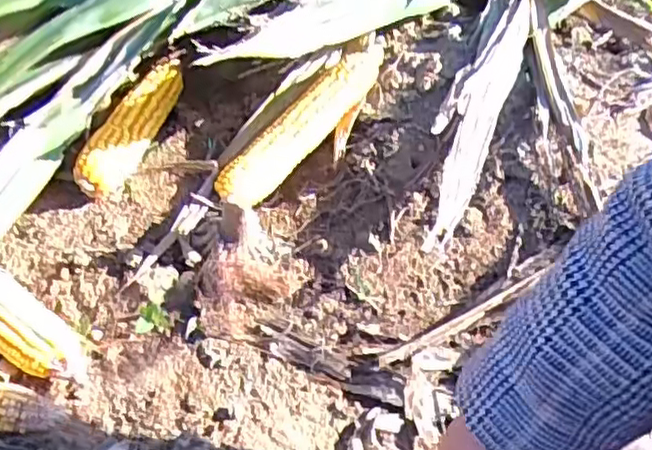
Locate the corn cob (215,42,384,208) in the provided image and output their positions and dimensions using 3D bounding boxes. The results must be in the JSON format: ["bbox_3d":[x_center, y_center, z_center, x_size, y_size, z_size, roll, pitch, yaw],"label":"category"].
[{"bbox_3d":[-0.017,-0.108,0.730,0.246,0.054,0.052,-46,62,-10],"label":"corn cob"}]

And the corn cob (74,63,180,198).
[{"bbox_3d":[-0.211,-0.116,0.754,0.052,0.054,0.215,10,48,5],"label":"corn cob"}]

